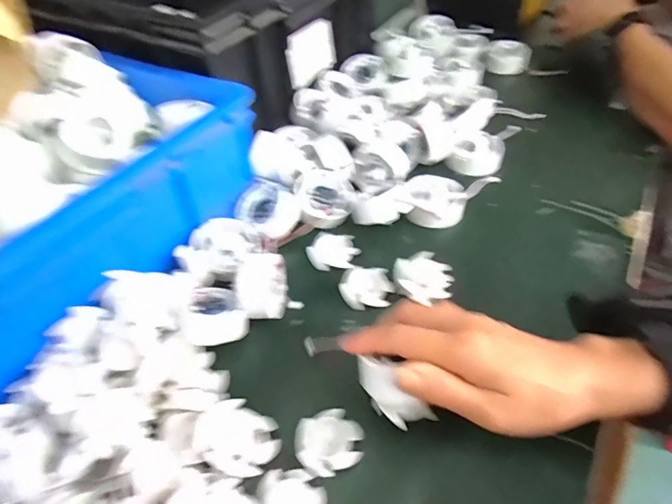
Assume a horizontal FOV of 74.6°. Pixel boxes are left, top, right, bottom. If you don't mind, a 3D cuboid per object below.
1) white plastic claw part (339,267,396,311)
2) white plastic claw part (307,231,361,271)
[{"bbox_3d":[0.027,0.034,0.389,0.046,0.019,0.034,-4,48,0],"label":"white plastic claw part"},{"bbox_3d":[-0.002,0.000,0.421,0.047,0.012,0.035,3,49,6],"label":"white plastic claw part"}]

